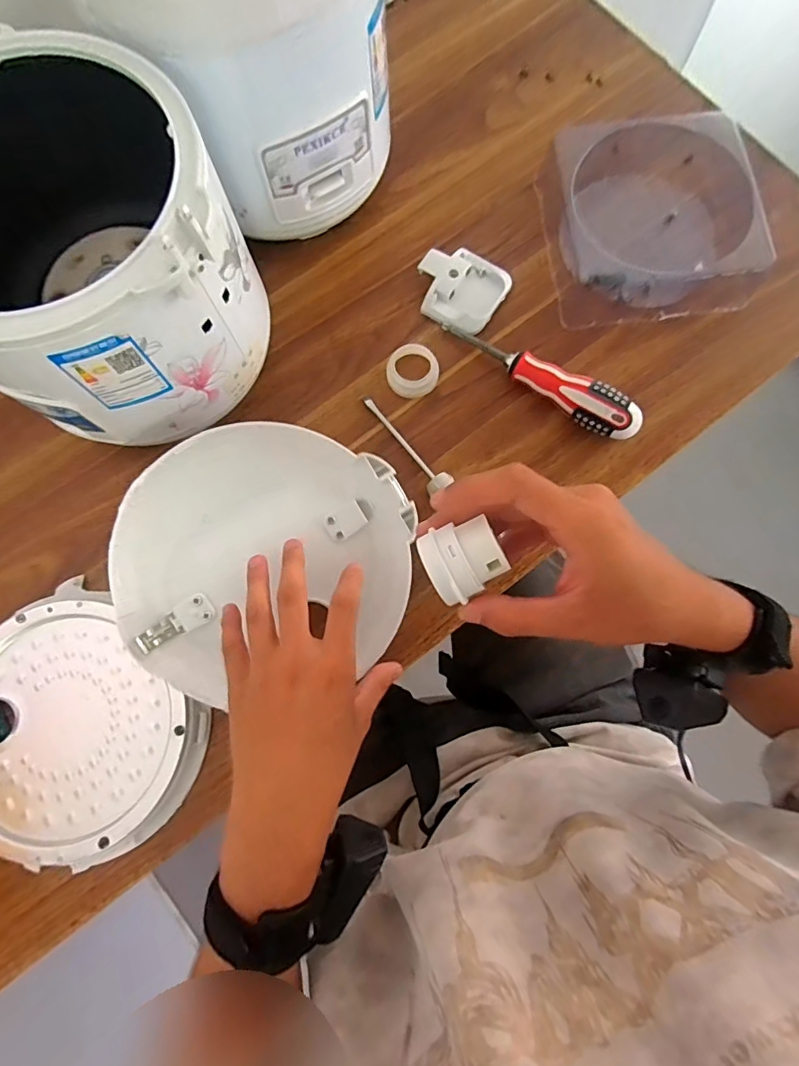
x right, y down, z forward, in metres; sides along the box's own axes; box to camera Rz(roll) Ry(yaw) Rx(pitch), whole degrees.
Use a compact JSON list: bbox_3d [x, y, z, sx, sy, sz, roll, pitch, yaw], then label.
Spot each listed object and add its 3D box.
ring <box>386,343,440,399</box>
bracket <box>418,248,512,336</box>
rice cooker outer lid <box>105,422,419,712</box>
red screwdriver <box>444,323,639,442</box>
[{"bbox_3d":[0.012,-0.141,0.432,0.045,0.016,0.042,0,77,0],"label":"ring"},{"bbox_3d":[0.055,-0.224,0.448,0.076,0.021,0.072,34,80,7],"label":"bracket"},{"bbox_3d":[-0.095,0.015,0.363,0.210,0.037,0.182,-15,96,-12],"label":"rice cooker outer lid"},{"bbox_3d":[0.116,-0.129,0.418,0.177,0.036,0.032,30,79,7],"label":"red screwdriver"}]

